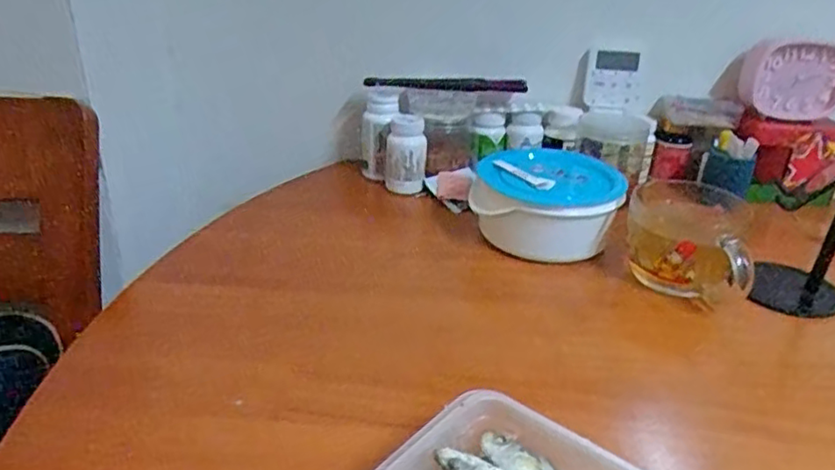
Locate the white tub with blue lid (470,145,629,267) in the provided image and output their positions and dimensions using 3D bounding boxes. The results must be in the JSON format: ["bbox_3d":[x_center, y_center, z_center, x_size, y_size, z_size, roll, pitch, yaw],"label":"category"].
[{"bbox_3d":[0.140,-0.029,0.663,0.153,0.080,0.167,8,27,10],"label":"white tub with blue lid"}]

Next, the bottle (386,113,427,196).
[{"bbox_3d":[-0.015,-0.098,0.777,0.047,0.099,0.052,5,26,4],"label":"bottle"}]

